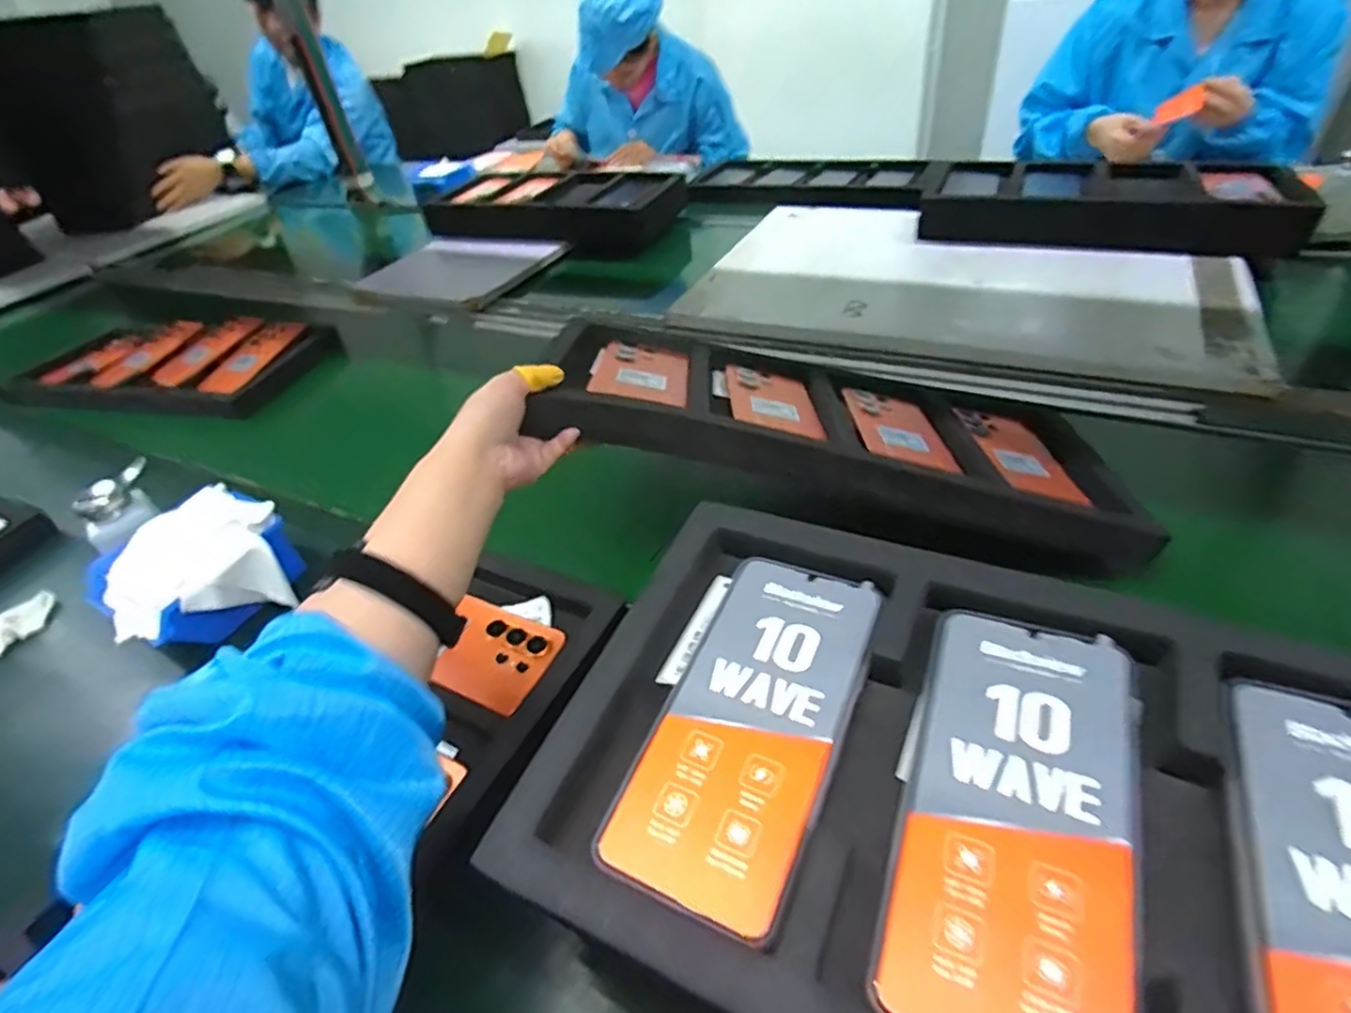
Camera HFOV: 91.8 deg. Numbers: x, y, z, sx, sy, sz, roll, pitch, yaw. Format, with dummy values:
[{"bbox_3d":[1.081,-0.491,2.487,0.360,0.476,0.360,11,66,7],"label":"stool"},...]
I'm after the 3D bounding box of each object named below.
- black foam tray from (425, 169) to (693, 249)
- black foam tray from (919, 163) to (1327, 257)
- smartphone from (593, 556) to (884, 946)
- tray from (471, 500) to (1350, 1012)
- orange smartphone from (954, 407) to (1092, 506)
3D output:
[{"bbox_3d":[-0.240,-0.608,1.329,0.498,0.079,0.213,10,44,20],"label":"black foam tray"},{"bbox_3d":[0.636,-0.461,0.989,0.482,0.060,0.233,16,46,25],"label":"black foam tray"},{"bbox_3d":[0.036,0.093,0.297,0.077,0.014,0.169,15,46,24],"label":"smartphone"},{"bbox_3d":[0.184,0.127,0.223,0.490,0.036,0.213,15,45,24],"label":"tray"},{"bbox_3d":[0.302,-0.050,0.582,0.063,0.005,0.150,5,35,-3],"label":"orange smartphone"}]

